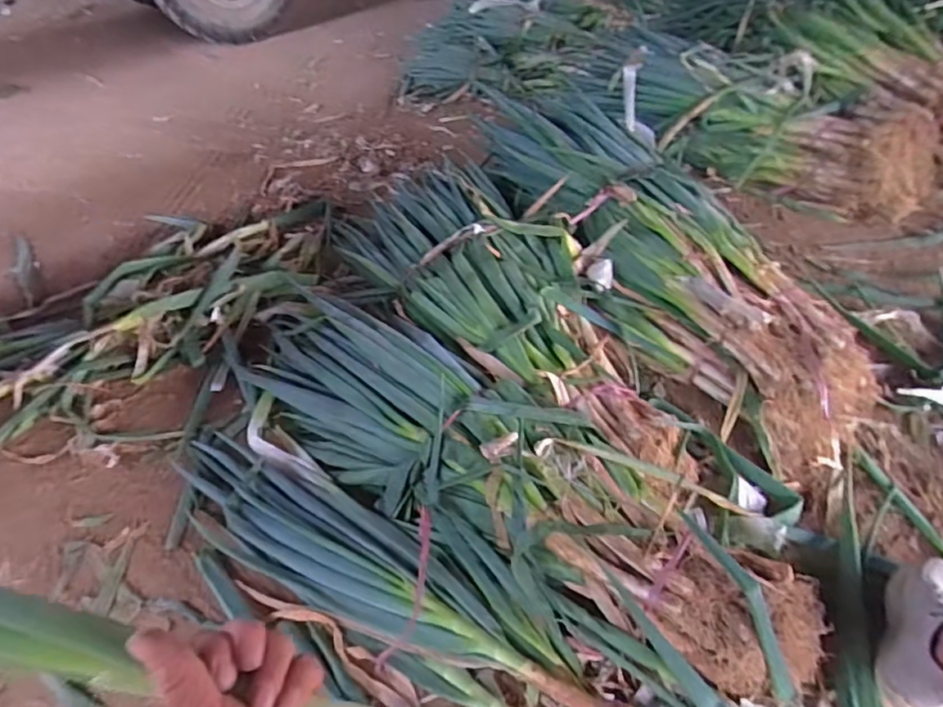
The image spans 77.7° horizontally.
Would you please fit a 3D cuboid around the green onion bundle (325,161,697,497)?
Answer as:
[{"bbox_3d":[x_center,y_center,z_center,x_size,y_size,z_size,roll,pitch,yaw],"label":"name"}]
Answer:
[{"bbox_3d":[0.070,-0.117,1.261,0.364,0.181,1.026,-27,47,-22],"label":"green onion bundle"}]

